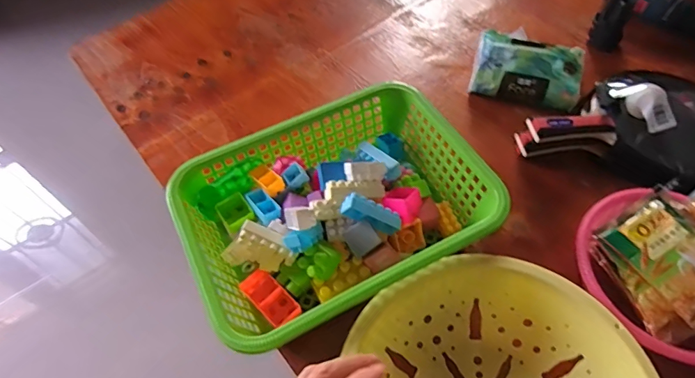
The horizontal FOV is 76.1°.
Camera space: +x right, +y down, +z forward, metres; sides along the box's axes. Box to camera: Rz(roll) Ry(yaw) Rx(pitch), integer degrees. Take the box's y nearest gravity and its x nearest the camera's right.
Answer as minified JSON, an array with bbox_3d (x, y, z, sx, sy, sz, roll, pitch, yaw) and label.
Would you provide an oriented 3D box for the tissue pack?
[{"bbox_3d":[0.240,-0.159,0.594,0.133,0.063,0.081,18,58,14],"label":"tissue pack"}]

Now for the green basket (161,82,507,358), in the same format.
[{"bbox_3d":[-0.012,0.022,0.470,0.289,0.082,0.215,-24,58,-14],"label":"green basket"}]

